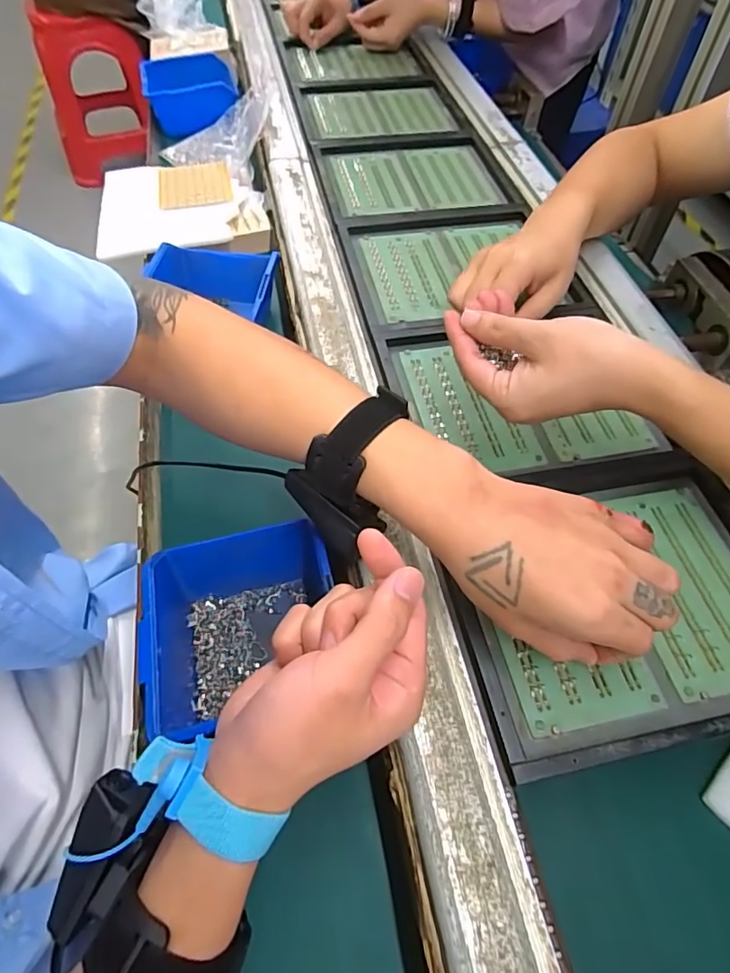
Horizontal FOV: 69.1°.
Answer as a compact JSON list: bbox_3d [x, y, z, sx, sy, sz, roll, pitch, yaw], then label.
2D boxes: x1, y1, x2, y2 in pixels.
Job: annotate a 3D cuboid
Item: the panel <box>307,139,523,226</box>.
[{"bbox_3d":[0.056,-0.371,0.638,0.213,0.011,0.179,-10,57,-8],"label":"panel"}]

